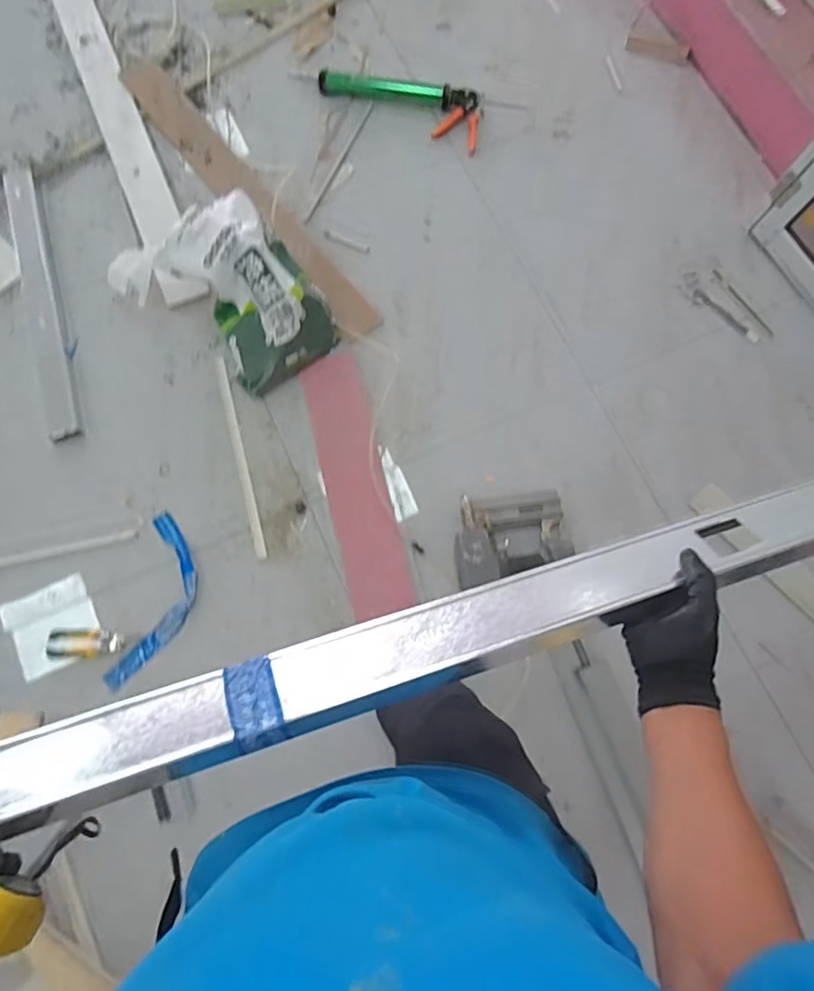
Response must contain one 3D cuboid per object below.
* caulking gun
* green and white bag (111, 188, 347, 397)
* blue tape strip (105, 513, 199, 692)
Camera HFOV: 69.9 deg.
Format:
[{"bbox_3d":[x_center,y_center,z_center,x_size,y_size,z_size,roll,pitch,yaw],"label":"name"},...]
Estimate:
[{"bbox_3d":[-0.012,-1.022,1.519,0.606,0.061,0.167,15,76,2],"label":"caulking gun"},{"bbox_3d":[-0.404,-0.493,1.332,0.465,0.211,0.324,37,77,7],"label":"green and white bag"},{"bbox_3d":[-0.555,0.242,1.312,0.136,0.012,0.389,12,76,1],"label":"blue tape strip"}]

